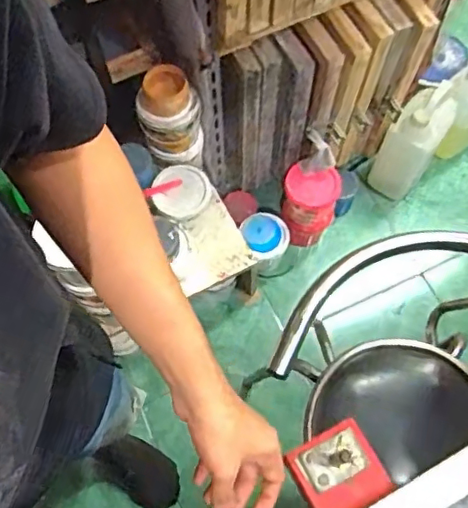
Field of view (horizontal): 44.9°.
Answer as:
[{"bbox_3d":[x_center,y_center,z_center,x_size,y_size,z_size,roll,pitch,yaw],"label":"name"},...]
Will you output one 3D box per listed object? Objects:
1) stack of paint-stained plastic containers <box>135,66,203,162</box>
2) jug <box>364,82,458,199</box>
[{"bbox_3d":[-0.141,-0.301,1.237,0.136,0.211,0.122,-10,68,-4],"label":"stack of paint-stained plastic containers"},{"bbox_3d":[0.463,-0.291,1.477,0.129,0.329,0.173,32,71,12],"label":"jug"}]

